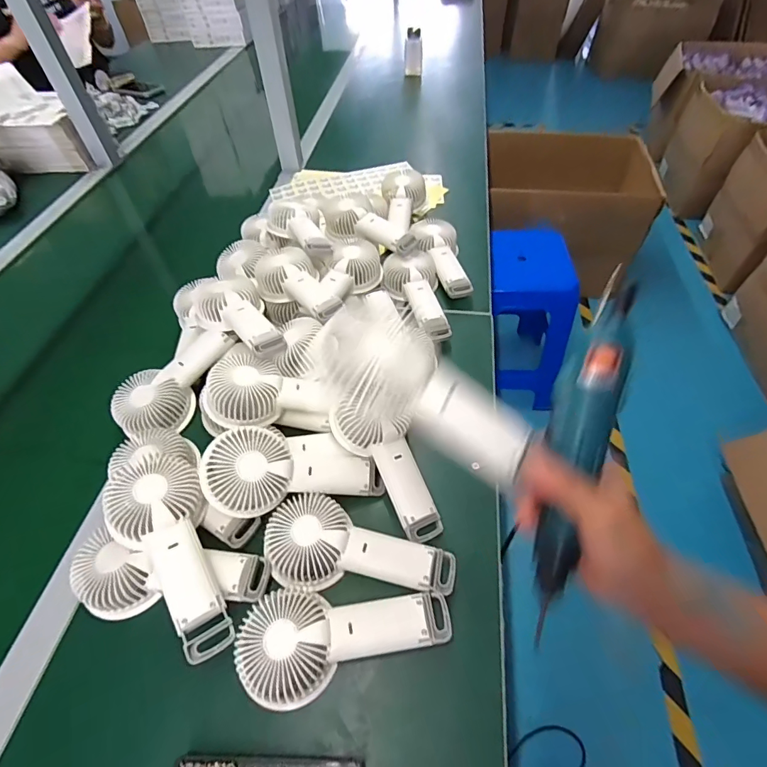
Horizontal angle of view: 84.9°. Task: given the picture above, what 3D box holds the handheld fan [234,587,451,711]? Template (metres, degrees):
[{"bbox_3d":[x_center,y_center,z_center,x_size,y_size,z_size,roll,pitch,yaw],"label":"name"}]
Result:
[{"bbox_3d":[-0.034,0.216,0.365,0.183,0.044,0.084,-11,54,-6],"label":"handheld fan"}]

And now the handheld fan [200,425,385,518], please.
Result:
[{"bbox_3d":[-0.089,0.086,0.434,0.184,0.049,0.089,6,51,-17],"label":"handheld fan"}]

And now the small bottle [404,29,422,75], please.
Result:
[{"bbox_3d":[0.089,-0.968,1.235,0.051,0.110,0.039,2,53,4],"label":"small bottle"}]

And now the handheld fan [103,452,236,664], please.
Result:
[{"bbox_3d":[-0.195,0.154,0.386,0.085,0.042,0.191,-27,70,-16],"label":"handheld fan"}]

